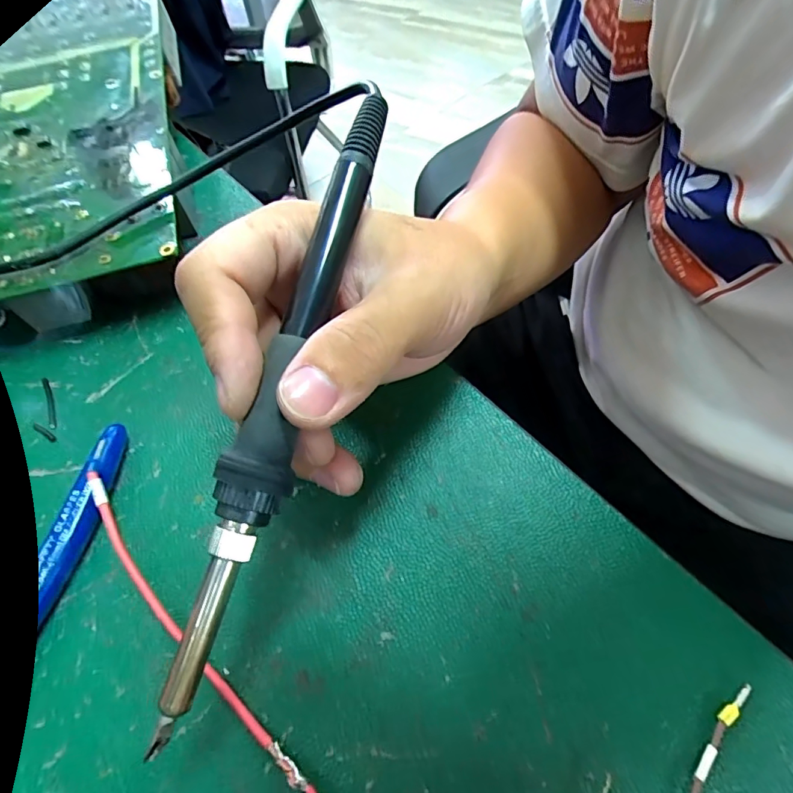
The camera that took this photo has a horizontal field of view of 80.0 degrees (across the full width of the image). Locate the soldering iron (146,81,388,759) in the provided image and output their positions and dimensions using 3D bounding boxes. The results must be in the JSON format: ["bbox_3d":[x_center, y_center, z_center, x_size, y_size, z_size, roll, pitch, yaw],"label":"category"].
[{"bbox_3d":[-0.032,-0.008,0.144,0.020,0.022,0.198,13,77,11],"label":"soldering iron"}]

